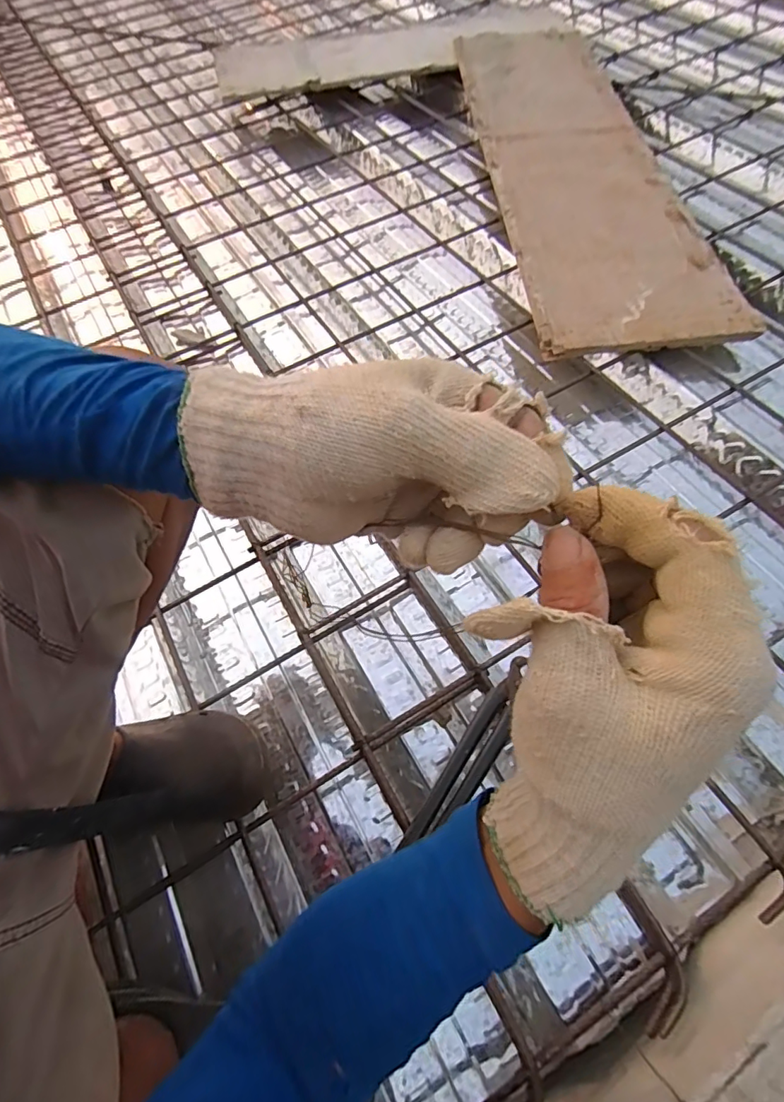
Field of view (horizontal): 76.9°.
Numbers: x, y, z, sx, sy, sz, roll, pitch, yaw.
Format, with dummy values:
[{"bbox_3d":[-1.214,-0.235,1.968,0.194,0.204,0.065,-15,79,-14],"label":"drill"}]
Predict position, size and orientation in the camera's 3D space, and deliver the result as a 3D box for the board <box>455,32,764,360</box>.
[{"bbox_3d":[0.380,-0.835,1.043,0.344,0.034,1.159,-4,62,2],"label":"board"}]

